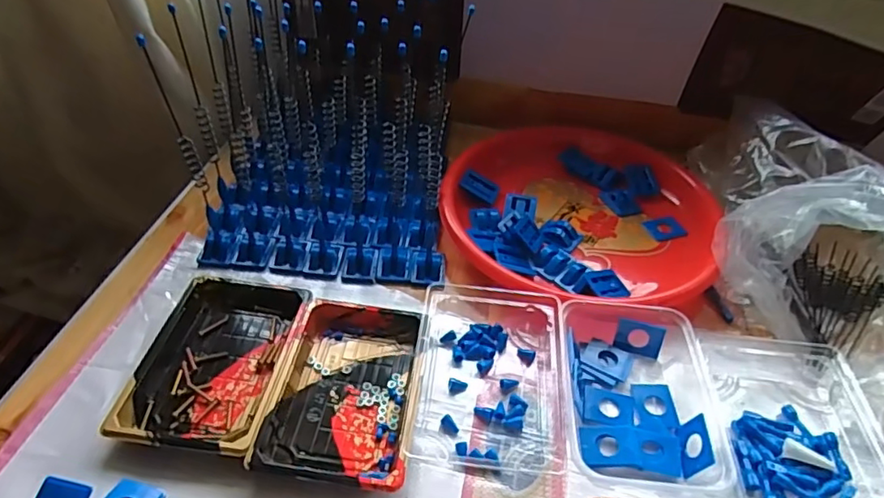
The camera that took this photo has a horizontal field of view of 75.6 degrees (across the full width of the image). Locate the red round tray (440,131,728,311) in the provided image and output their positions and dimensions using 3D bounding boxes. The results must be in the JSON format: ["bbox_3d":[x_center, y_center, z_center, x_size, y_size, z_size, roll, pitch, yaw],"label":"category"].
[{"bbox_3d":[0.148,-0.041,0.629,0.291,0.034,0.291,2,43,-2],"label":"red round tray"}]

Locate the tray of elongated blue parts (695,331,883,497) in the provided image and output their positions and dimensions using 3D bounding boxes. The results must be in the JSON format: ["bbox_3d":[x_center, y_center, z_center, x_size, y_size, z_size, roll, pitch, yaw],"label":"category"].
[{"bbox_3d":[0.294,0.131,0.456,0.141,0.027,0.174,2,43,-2],"label":"tray of elongated blue parts"}]

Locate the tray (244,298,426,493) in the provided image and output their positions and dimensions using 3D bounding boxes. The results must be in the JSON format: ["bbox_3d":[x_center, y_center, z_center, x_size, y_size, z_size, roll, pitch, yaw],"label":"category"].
[{"bbox_3d":[-0.073,0.108,0.458,0.107,0.023,0.161,7,43,4],"label":"tray"}]

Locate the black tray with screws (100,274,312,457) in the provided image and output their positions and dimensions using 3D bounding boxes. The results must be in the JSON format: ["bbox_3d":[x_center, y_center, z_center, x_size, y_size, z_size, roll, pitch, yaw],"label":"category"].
[{"bbox_3d":[-0.181,0.087,0.472,0.114,0.023,0.169,8,43,4],"label":"black tray with screws"}]

